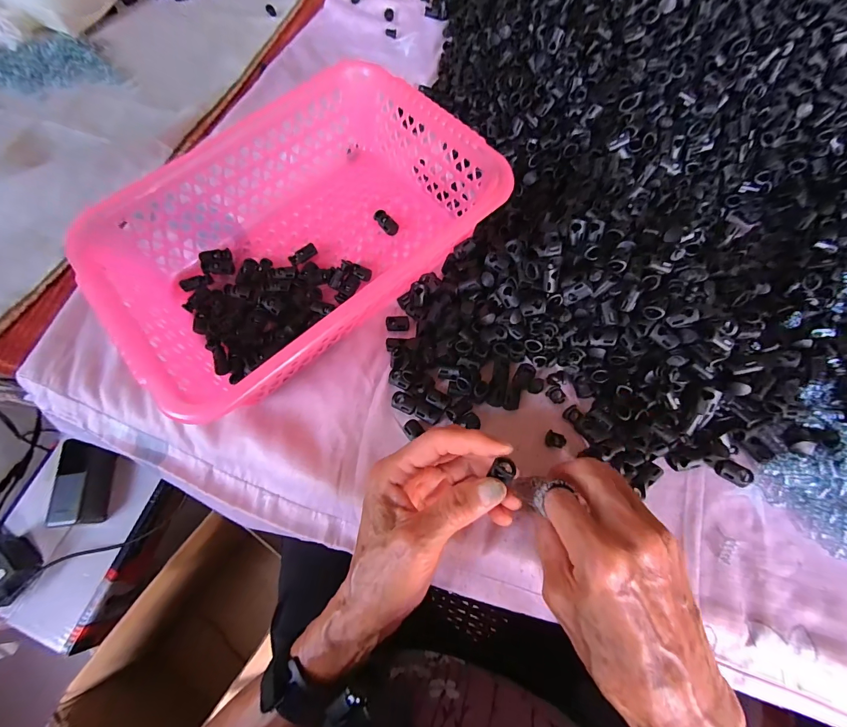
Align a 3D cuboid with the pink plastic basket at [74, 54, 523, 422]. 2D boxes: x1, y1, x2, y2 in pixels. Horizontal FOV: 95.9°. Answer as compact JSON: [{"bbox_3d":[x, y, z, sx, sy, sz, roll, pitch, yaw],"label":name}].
[{"bbox_3d":[-0.103,-0.109,0.327,0.301,0.077,0.202,-40,72,-13],"label":"pink plastic basket"}]

